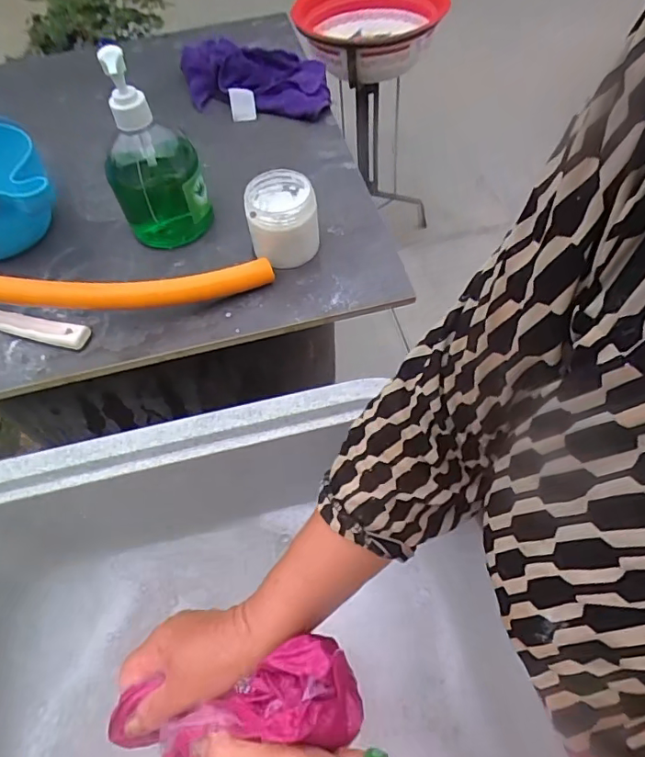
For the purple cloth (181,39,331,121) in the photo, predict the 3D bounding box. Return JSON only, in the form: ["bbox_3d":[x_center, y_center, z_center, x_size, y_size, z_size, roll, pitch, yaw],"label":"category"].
[{"bbox_3d":[-0.088,-0.386,0.676,0.202,0.040,0.140,3,55,5],"label":"purple cloth"}]

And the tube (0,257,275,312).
[{"bbox_3d":[-0.296,-0.093,0.484,0.495,0.049,0.084,3,55,5],"label":"tube"}]

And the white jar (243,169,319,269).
[{"bbox_3d":[-0.039,-0.151,0.496,0.062,0.069,0.065,-1,55,2],"label":"white jar"}]

